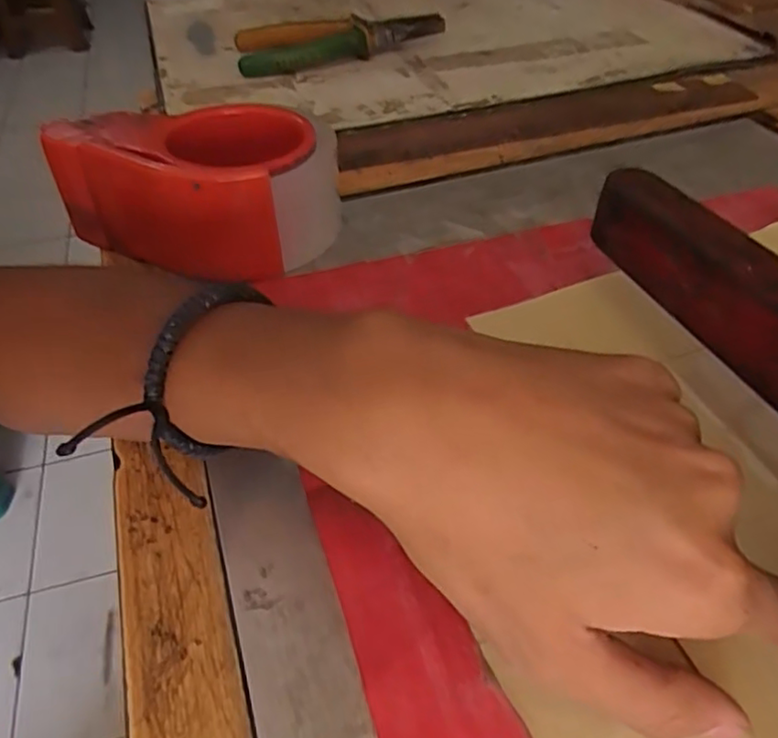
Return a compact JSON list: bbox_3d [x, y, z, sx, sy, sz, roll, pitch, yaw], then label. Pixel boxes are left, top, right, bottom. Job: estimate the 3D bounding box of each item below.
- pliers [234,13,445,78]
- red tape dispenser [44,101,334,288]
[{"bbox_3d":[-0.046,-0.282,0.537,0.179,0.026,0.071,-20,48,-17],"label":"pliers"},{"bbox_3d":[-0.104,-0.100,0.335,0.131,0.059,0.080,11,47,13],"label":"red tape dispenser"}]

